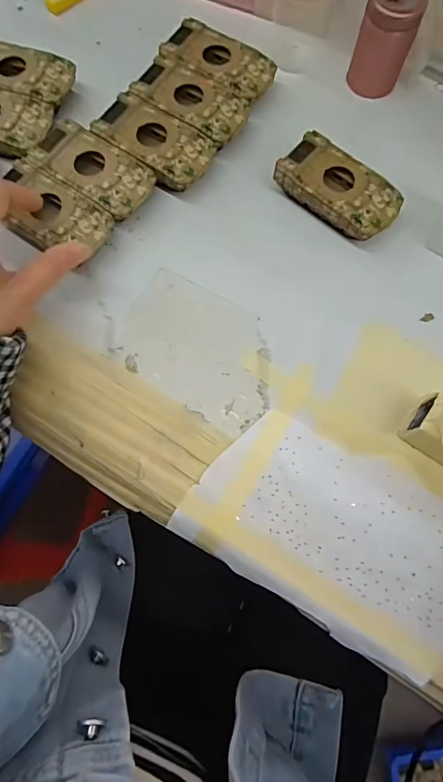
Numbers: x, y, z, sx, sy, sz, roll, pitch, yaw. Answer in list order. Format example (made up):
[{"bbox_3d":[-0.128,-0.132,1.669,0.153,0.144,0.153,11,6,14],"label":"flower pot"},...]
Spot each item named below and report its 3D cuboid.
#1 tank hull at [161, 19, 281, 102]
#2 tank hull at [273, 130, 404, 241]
[{"bbox_3d":[-0.002,-0.285,0.363,0.094,0.025,0.048,28,77,7],"label":"tank hull"},{"bbox_3d":[0.093,-0.159,0.325,0.095,0.019,0.051,41,78,10],"label":"tank hull"}]

